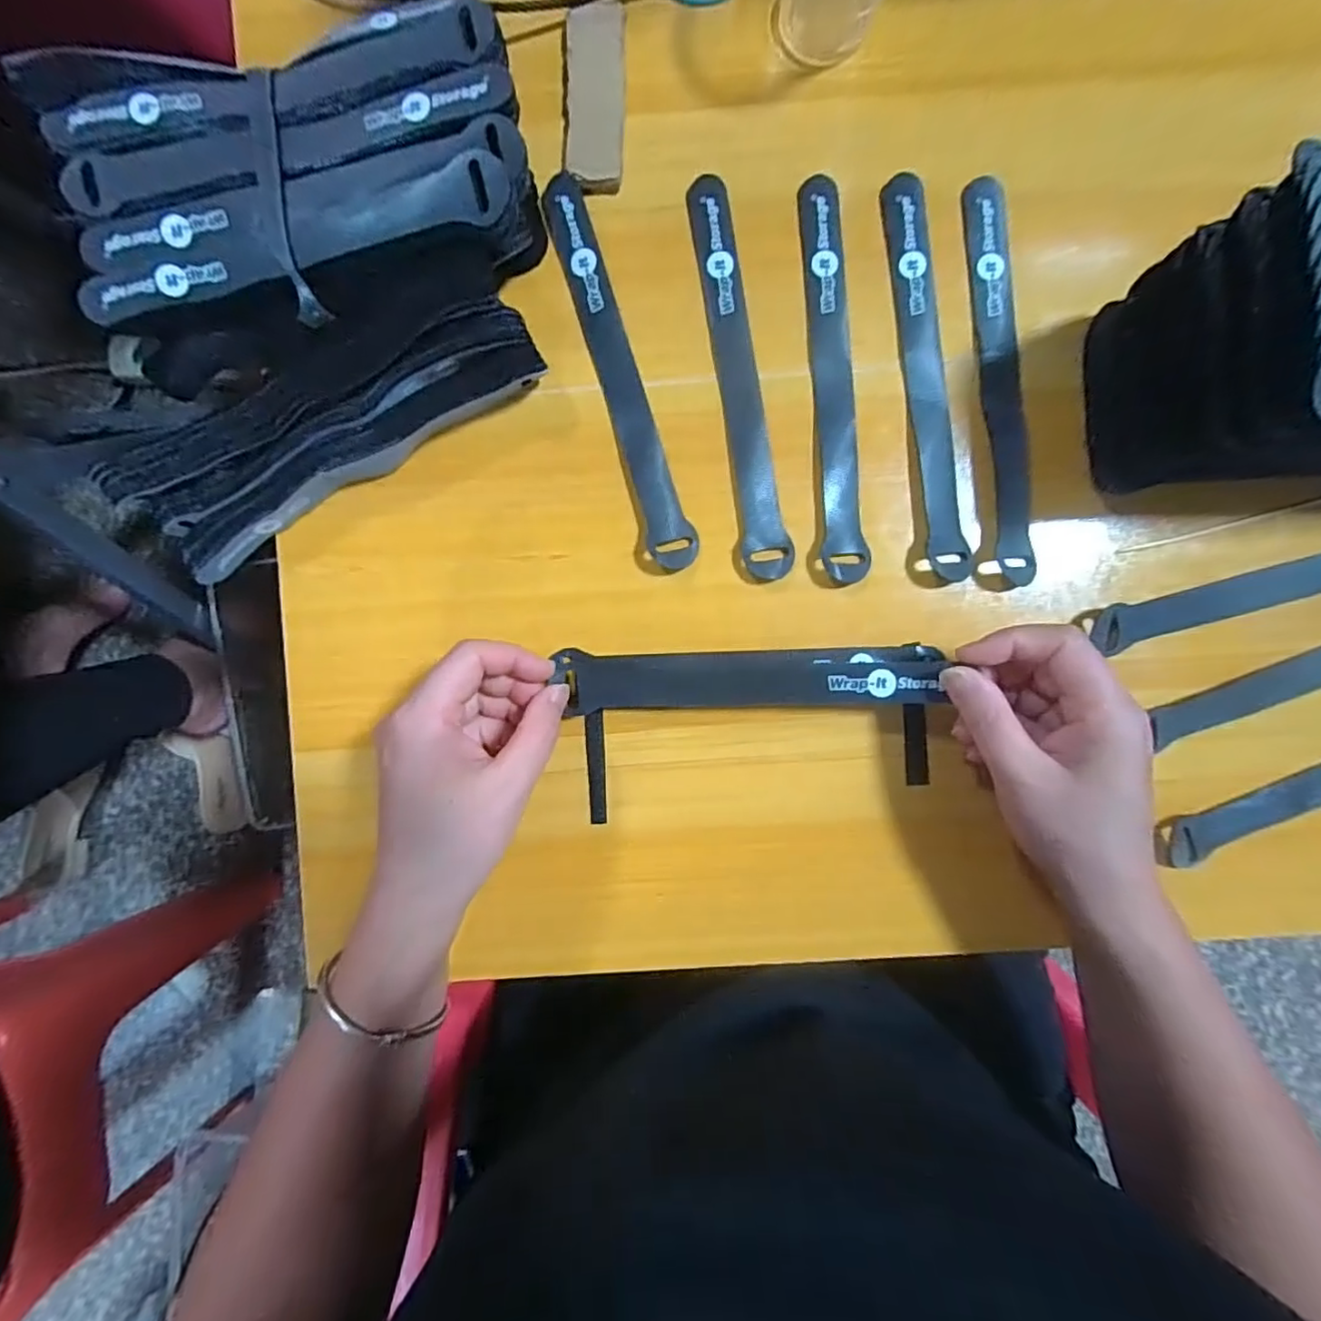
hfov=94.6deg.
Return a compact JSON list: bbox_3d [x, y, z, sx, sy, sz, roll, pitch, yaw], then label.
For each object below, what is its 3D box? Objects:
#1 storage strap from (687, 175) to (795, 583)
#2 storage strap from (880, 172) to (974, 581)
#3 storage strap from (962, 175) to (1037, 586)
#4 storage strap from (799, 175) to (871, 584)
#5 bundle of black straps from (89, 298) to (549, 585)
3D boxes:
[{"bbox_3d":[0.041,-0.145,0.311,0.024,0.004,0.206,-8,91,1],"label":"storage strap"},{"bbox_3d":[0.135,-0.145,0.307,0.021,0.009,0.208,-5,91,1],"label":"storage strap"},{"bbox_3d":[0.172,-0.144,0.307,0.021,0.009,0.207,-3,91,1],"label":"storage strap"},{"bbox_3d":[0.088,-0.144,0.310,0.023,0.005,0.206,-2,91,1],"label":"storage strap"},{"bbox_3d":[-0.157,-0.115,0.297,0.202,0.037,0.058,-31,91,2],"label":"bundle of black straps"}]

